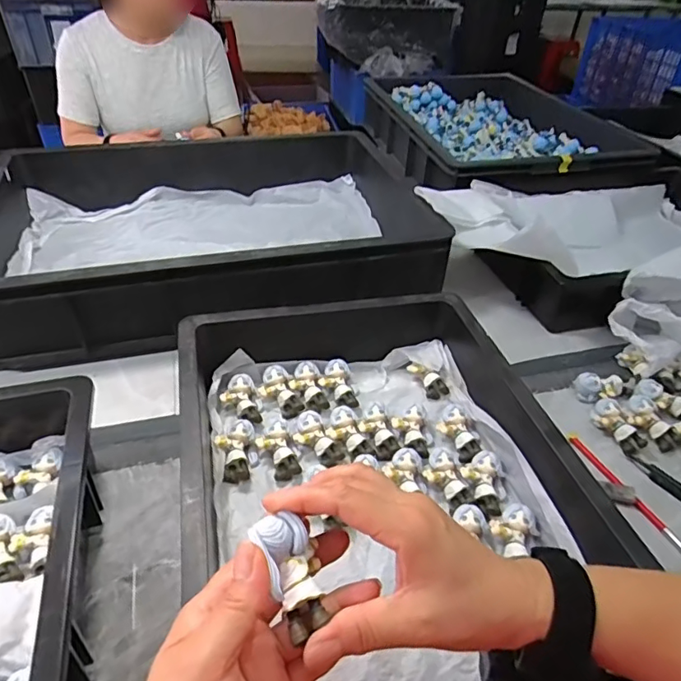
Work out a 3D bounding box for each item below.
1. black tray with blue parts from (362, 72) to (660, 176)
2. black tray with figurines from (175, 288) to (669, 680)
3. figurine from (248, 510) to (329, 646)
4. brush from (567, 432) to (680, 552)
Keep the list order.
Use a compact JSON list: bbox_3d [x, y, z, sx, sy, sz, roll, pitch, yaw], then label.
[{"bbox_3d":[0.309,-0.431,1.014,0.384,0.069,0.526,-8,41,-14],"label":"black tray with blue parts"},{"bbox_3d":[0.029,0.135,0.430,0.321,0.113,0.490,-8,40,-13],"label":"black tray with figurines"},{"bbox_3d":[-0.025,0.119,0.266,0.028,0.029,0.057,-16,70,-22],"label":"figurine"},{"bbox_3d":[0.285,0.150,0.502,0.015,0.014,0.170,-12,42,-18],"label":"brush"}]

